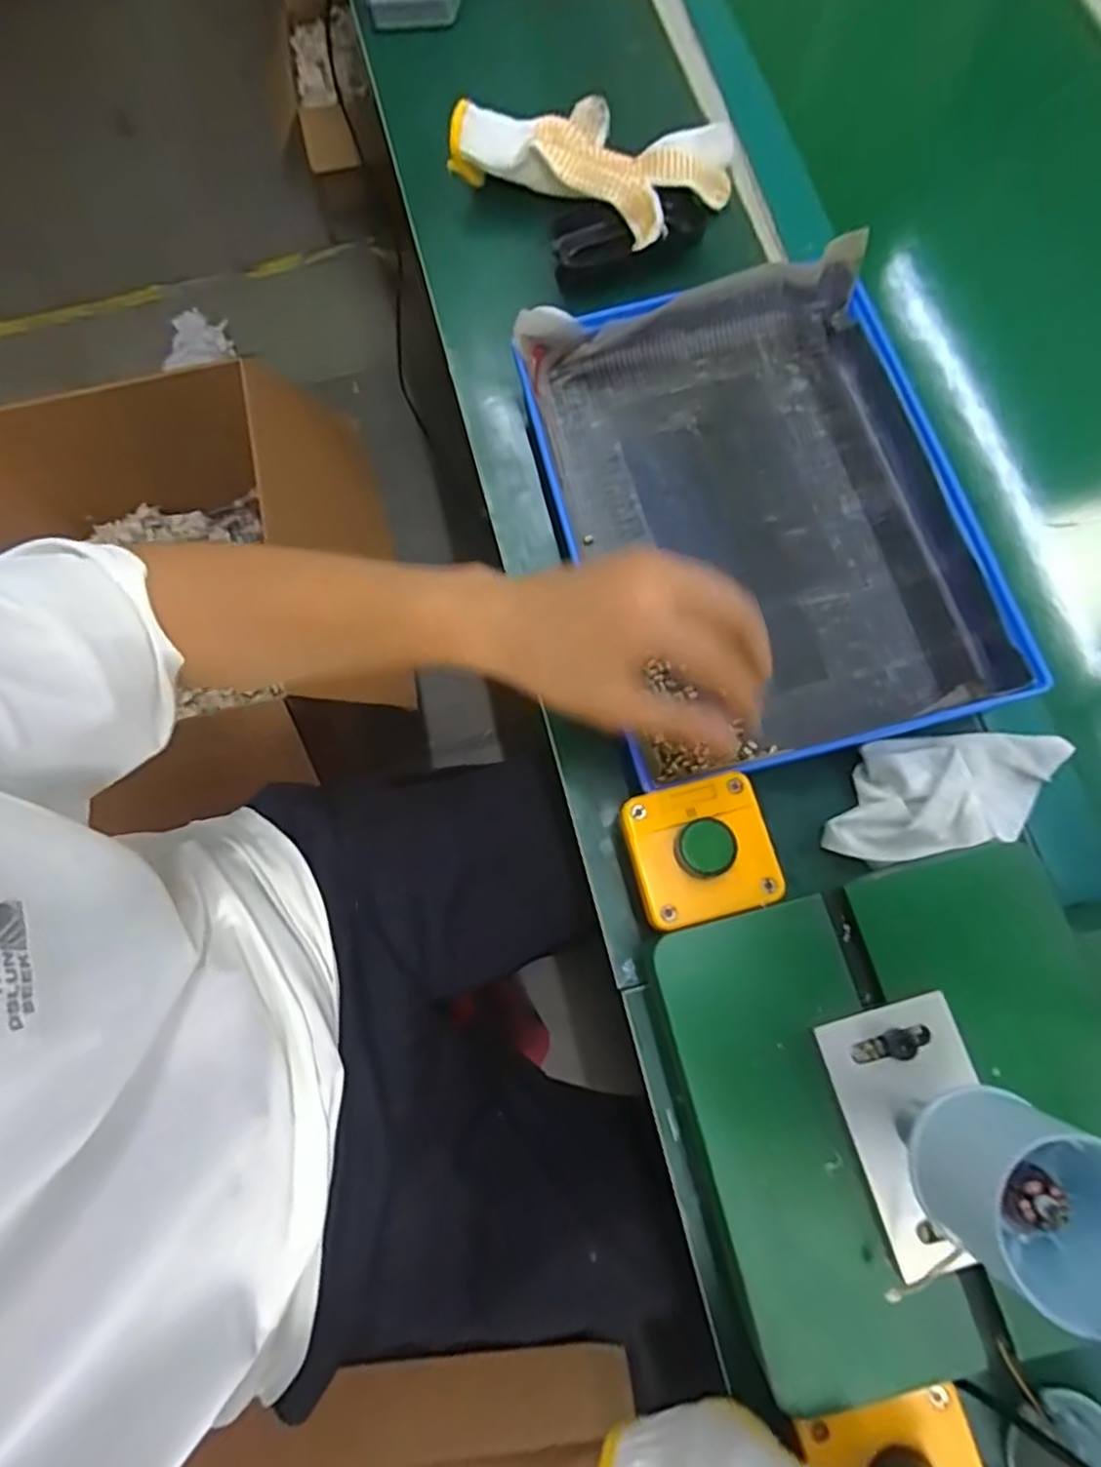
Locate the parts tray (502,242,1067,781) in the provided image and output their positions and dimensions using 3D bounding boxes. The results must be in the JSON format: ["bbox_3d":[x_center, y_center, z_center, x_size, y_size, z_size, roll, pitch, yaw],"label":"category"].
[{"bbox_3d":[0.132,-0.140,0.426,0.248,0.039,0.323,-14,75,-2],"label":"parts tray"}]

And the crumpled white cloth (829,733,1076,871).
[{"bbox_3d":[0.227,0.033,0.389,0.146,0.029,0.065,-11,75,-1],"label":"crumpled white cloth"}]

